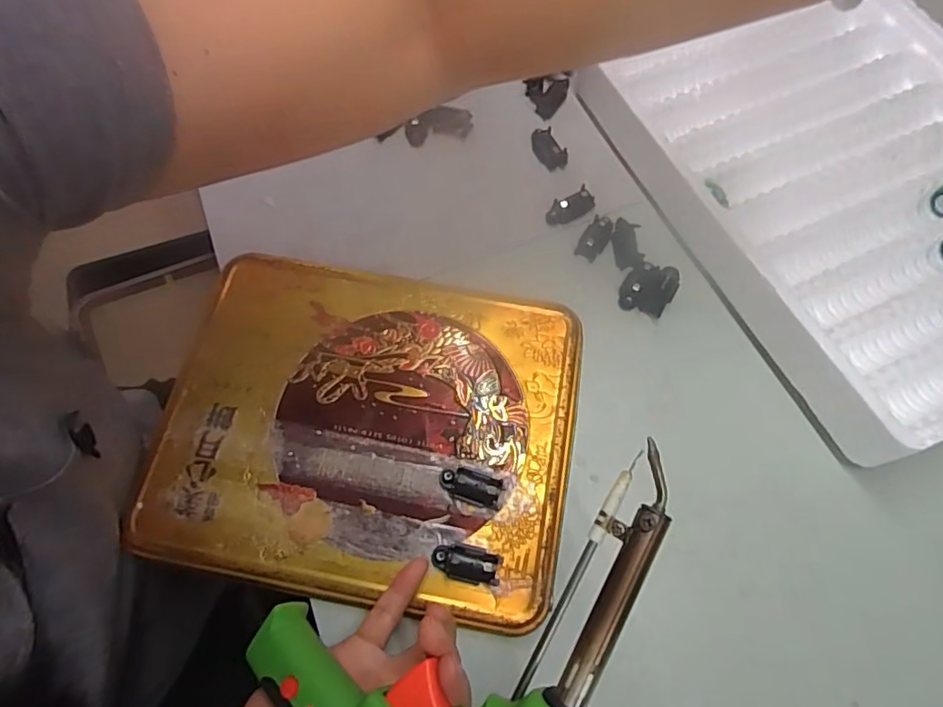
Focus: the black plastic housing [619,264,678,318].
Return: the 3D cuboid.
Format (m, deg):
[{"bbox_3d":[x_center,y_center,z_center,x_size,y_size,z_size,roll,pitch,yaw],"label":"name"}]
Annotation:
[{"bbox_3d":[0.118,-0.045,0.367,0.032,0.013,0.033,18,68,6],"label":"black plastic housing"}]

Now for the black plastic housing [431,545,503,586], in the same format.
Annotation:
[{"bbox_3d":[-0.003,0.111,0.291,0.036,0.013,0.018,9,67,3],"label":"black plastic housing"}]

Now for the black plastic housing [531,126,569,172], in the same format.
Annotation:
[{"bbox_3d":[0.058,-0.154,0.416,0.018,0.008,0.036,-26,70,-11],"label":"black plastic housing"}]

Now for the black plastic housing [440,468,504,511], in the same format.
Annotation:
[{"bbox_3d":[0.000,0.073,0.306,0.035,0.015,0.015,17,68,6],"label":"black plastic housing"}]

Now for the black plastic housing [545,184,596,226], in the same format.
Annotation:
[{"bbox_3d":[0.069,-0.103,0.391,0.035,0.008,0.017,-27,69,5],"label":"black plastic housing"}]

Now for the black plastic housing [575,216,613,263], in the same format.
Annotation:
[{"bbox_3d":[0.086,-0.081,0.382,0.018,0.011,0.031,30,70,11],"label":"black plastic housing"}]

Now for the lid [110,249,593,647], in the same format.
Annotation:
[{"bbox_3d":[-0.061,0.039,0.324,0.236,0.014,0.189,10,67,3],"label":"lid"}]

